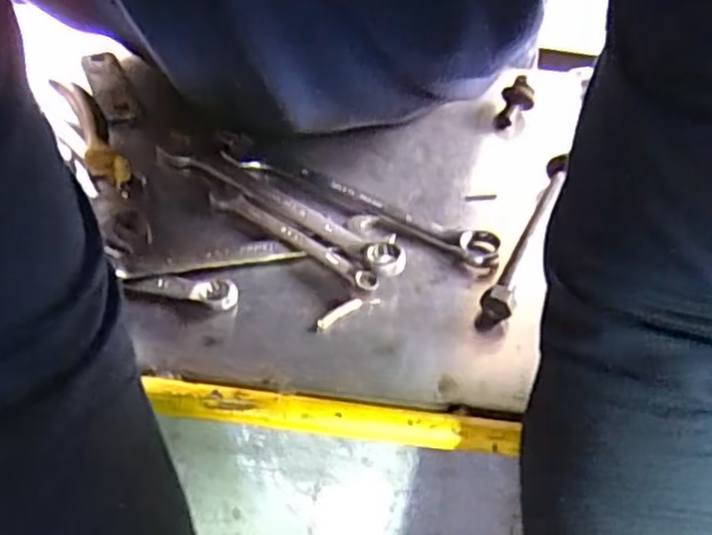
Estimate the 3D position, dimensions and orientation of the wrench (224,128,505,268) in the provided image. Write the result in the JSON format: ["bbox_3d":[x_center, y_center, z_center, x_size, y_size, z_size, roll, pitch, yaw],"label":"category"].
[{"bbox_3d":[-0.003,-0.042,0.436,0.183,0.012,0.024,23,51,15],"label":"wrench"}]

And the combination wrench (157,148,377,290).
[{"bbox_3d":[-0.053,-0.032,0.416,0.160,0.007,0.017,33,54,22],"label":"combination wrench"}]

